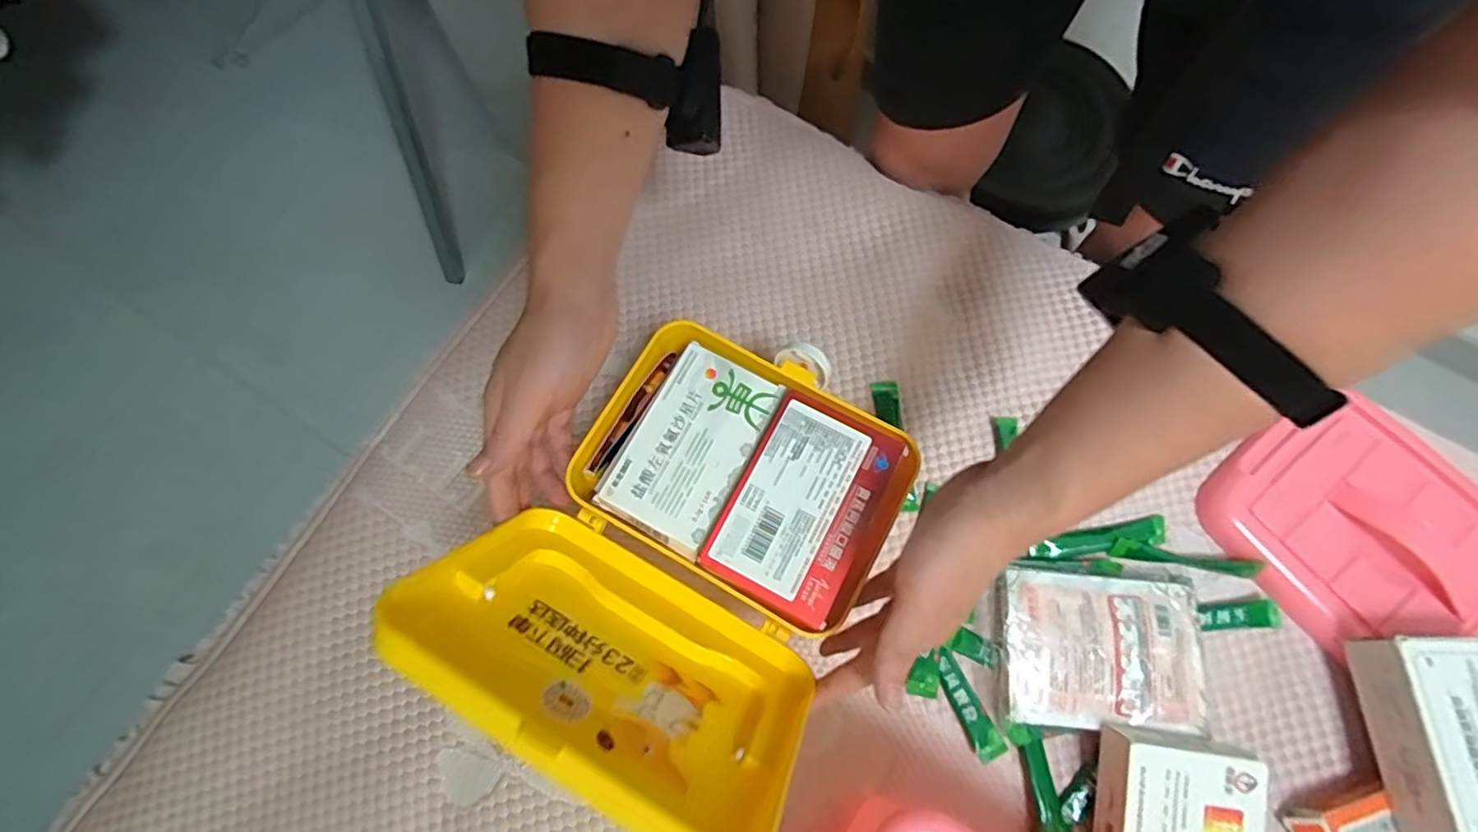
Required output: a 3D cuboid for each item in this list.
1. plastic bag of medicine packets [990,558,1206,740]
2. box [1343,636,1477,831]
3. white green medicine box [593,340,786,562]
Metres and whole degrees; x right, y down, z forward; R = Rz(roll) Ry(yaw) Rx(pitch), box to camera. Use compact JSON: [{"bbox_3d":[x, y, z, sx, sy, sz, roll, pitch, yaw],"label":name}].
[{"bbox_3d":[0.287,0.184,0.516,0.158,0.038,0.118,2,73,2],"label":"plastic bag of medicine packets"},{"bbox_3d":[0.519,0.230,0.455,0.101,0.050,0.136,-1,73,1],"label":"box"},{"bbox_3d":[-0.034,0.021,0.455,0.081,0.011,0.135,27,76,9],"label":"white green medicine box"}]

